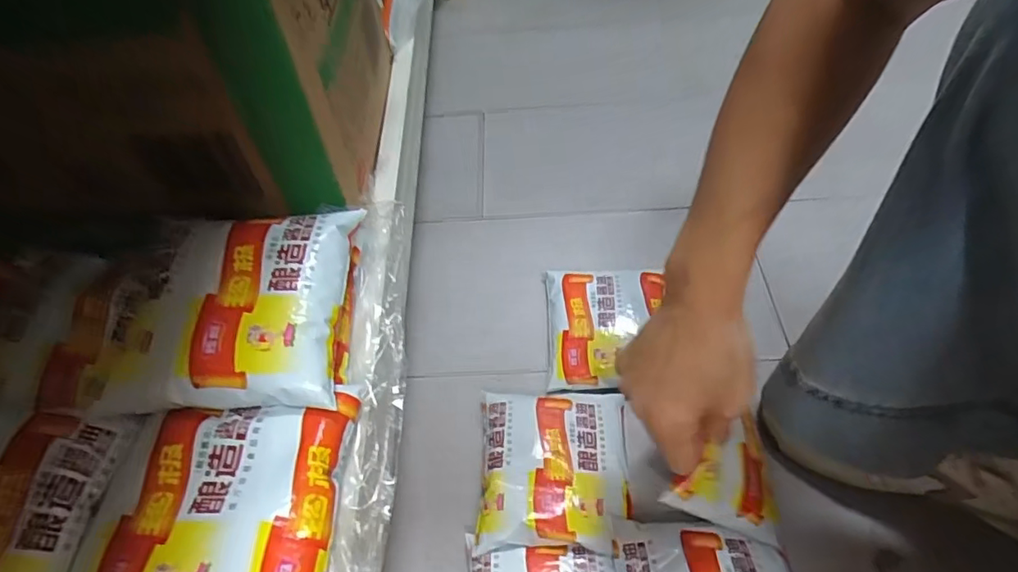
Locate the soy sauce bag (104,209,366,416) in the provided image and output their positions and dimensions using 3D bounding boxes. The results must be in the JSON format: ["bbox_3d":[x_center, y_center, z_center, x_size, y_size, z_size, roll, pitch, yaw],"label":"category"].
[{"bbox_3d":[-0.155,0.009,0.327,0.112,0.030,0.122,-4,53,1],"label":"soy sauce bag"}]

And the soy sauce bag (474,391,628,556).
[{"bbox_3d":[0.037,0.151,0.468,0.121,0.039,0.129,-1,53,3],"label":"soy sauce bag"}]

